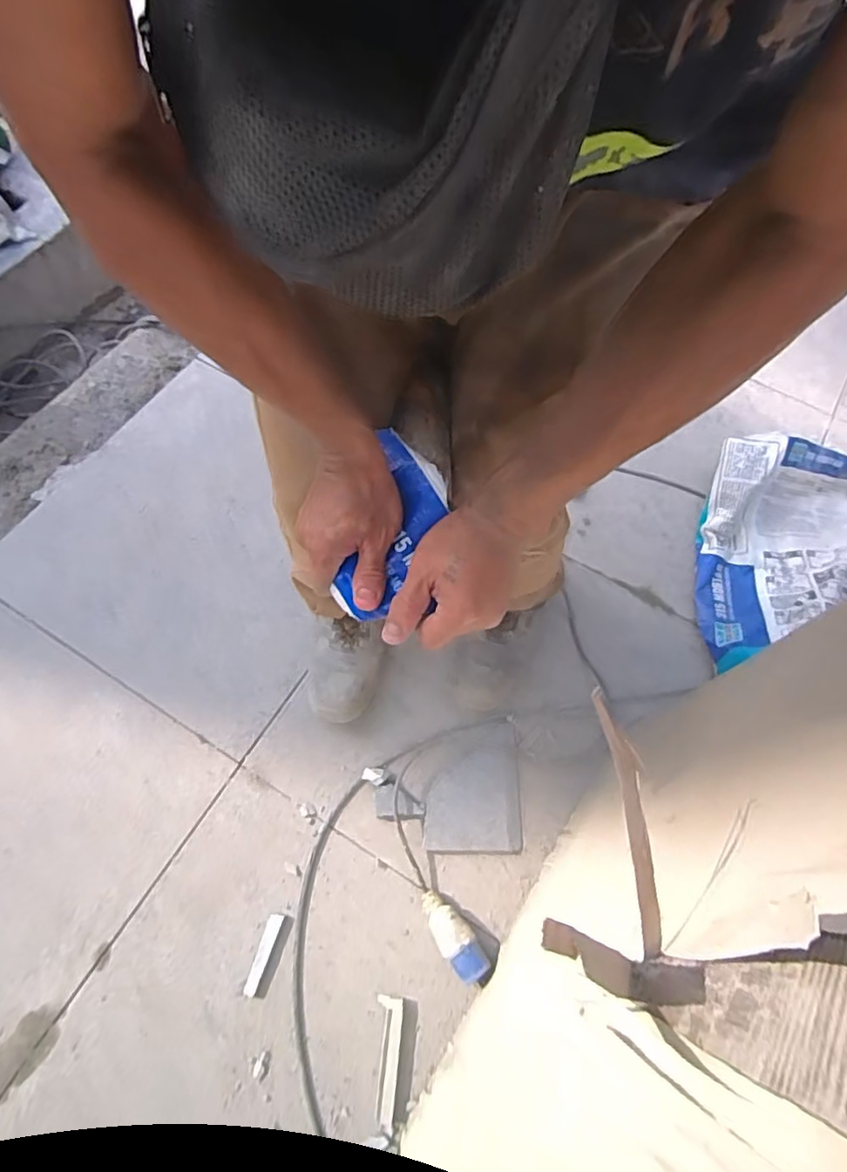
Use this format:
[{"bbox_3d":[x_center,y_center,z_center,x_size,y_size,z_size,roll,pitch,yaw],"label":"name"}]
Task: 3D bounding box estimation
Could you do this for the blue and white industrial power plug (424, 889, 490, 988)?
[{"bbox_3d":[0.039,0.473,0.805,0.047,0.046,0.126,-33,71,-16],"label":"blue and white industrial power plug"}]

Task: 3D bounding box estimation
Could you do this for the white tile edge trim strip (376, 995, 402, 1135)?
[{"bbox_3d":[-0.047,0.602,0.755,0.030,0.011,0.136,4,65,0],"label":"white tile edge trim strip"}]

